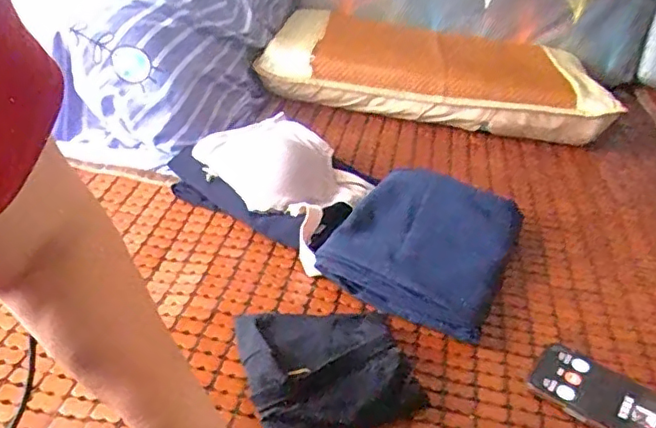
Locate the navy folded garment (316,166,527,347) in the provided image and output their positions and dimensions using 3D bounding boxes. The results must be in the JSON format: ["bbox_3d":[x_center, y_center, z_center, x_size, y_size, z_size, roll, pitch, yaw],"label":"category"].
[{"bbox_3d":[0.124,0.030,0.720,0.190,0.043,0.259,21,37,18],"label":"navy folded garment"}]

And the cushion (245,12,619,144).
[{"bbox_3d":[0.197,-0.281,1.131,0.600,0.102,0.351,9,35,4],"label":"cushion"}]

